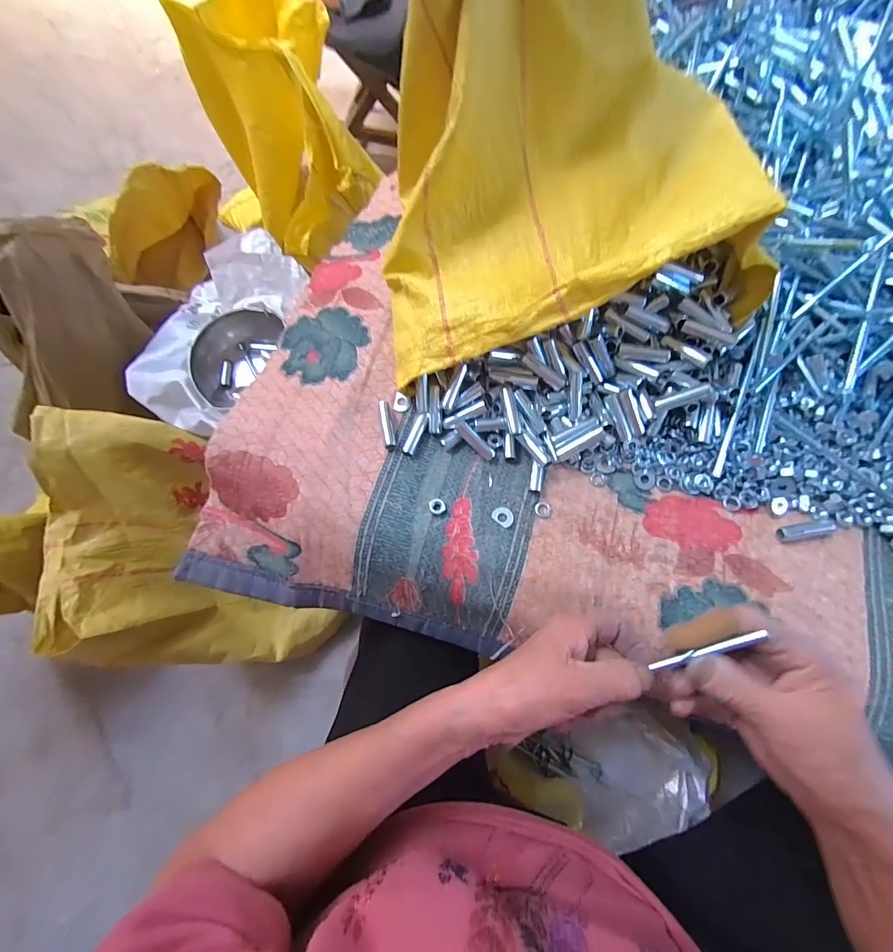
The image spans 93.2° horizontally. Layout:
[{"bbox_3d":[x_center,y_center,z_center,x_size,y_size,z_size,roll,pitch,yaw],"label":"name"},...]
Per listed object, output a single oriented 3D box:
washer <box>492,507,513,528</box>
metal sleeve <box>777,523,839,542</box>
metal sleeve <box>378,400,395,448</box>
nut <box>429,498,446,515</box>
[{"bbox_3d":[0.049,0.034,0.360,0.019,0.004,0.015,40,78,12],"label":"washer"},{"bbox_3d":[0.309,0.047,0.360,0.053,0.011,0.013,-8,73,-1],"label":"metal sleeve"},{"bbox_3d":[-0.053,-0.047,0.380,0.010,0.009,0.045,-12,73,-2],"label":"metal sleeve"},{"bbox_3d":[-0.008,0.026,0.361,0.013,0.005,0.013,0,73,1],"label":"nut"}]

